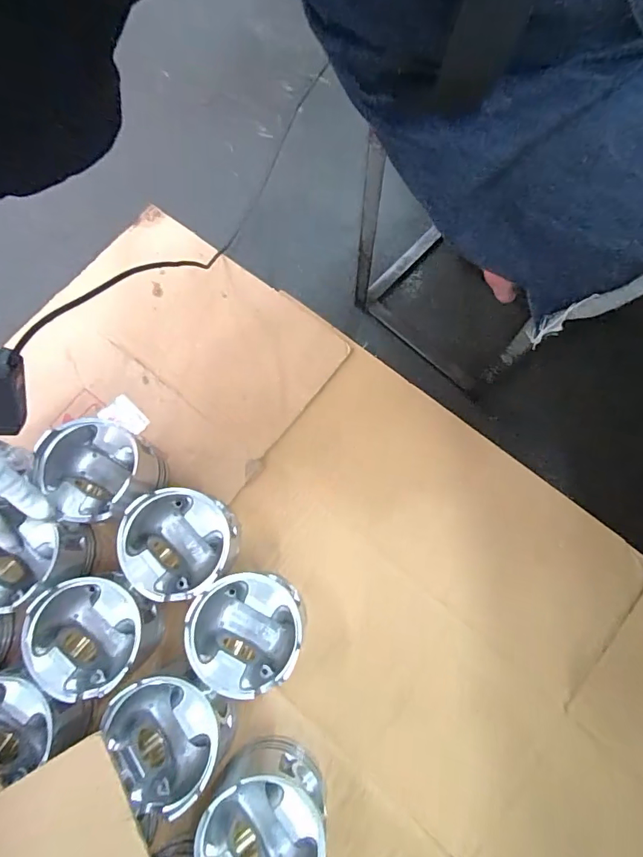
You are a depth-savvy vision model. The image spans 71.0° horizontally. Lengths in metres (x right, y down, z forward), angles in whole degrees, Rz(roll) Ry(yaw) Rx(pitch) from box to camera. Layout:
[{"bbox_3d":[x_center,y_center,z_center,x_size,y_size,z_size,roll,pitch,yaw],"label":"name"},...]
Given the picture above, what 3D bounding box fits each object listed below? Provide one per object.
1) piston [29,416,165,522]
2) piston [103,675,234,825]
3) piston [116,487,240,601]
[{"bbox_3d":[-0.250,0.048,0.523,0.107,0.093,0.107,0,76,1],"label":"piston"},{"bbox_3d":[-0.142,0.294,0.447,0.102,0.089,0.106,0,76,1],"label":"piston"},{"bbox_3d":[-0.147,0.127,0.500,0.119,0.090,0.112,-1,76,1],"label":"piston"}]

